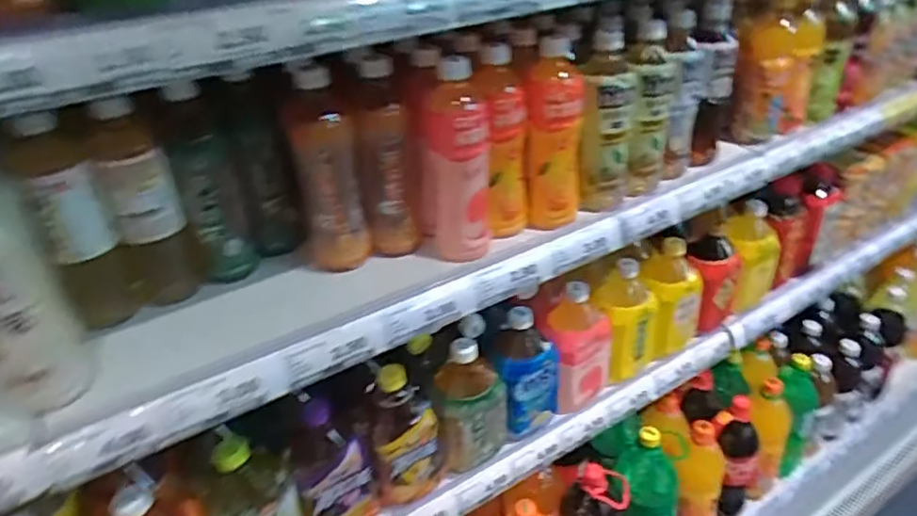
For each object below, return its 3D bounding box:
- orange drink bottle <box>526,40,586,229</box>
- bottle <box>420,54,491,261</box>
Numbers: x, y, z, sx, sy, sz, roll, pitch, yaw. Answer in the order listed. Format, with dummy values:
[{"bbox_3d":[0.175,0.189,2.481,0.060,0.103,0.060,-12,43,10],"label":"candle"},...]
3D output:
[{"bbox_3d":[0.106,-0.130,0.665,0.058,0.212,0.063,0,31,7],"label":"orange drink bottle"},{"bbox_3d":[-0.004,-0.094,0.626,0.070,0.213,0.060,-2,31,3],"label":"bottle"}]

